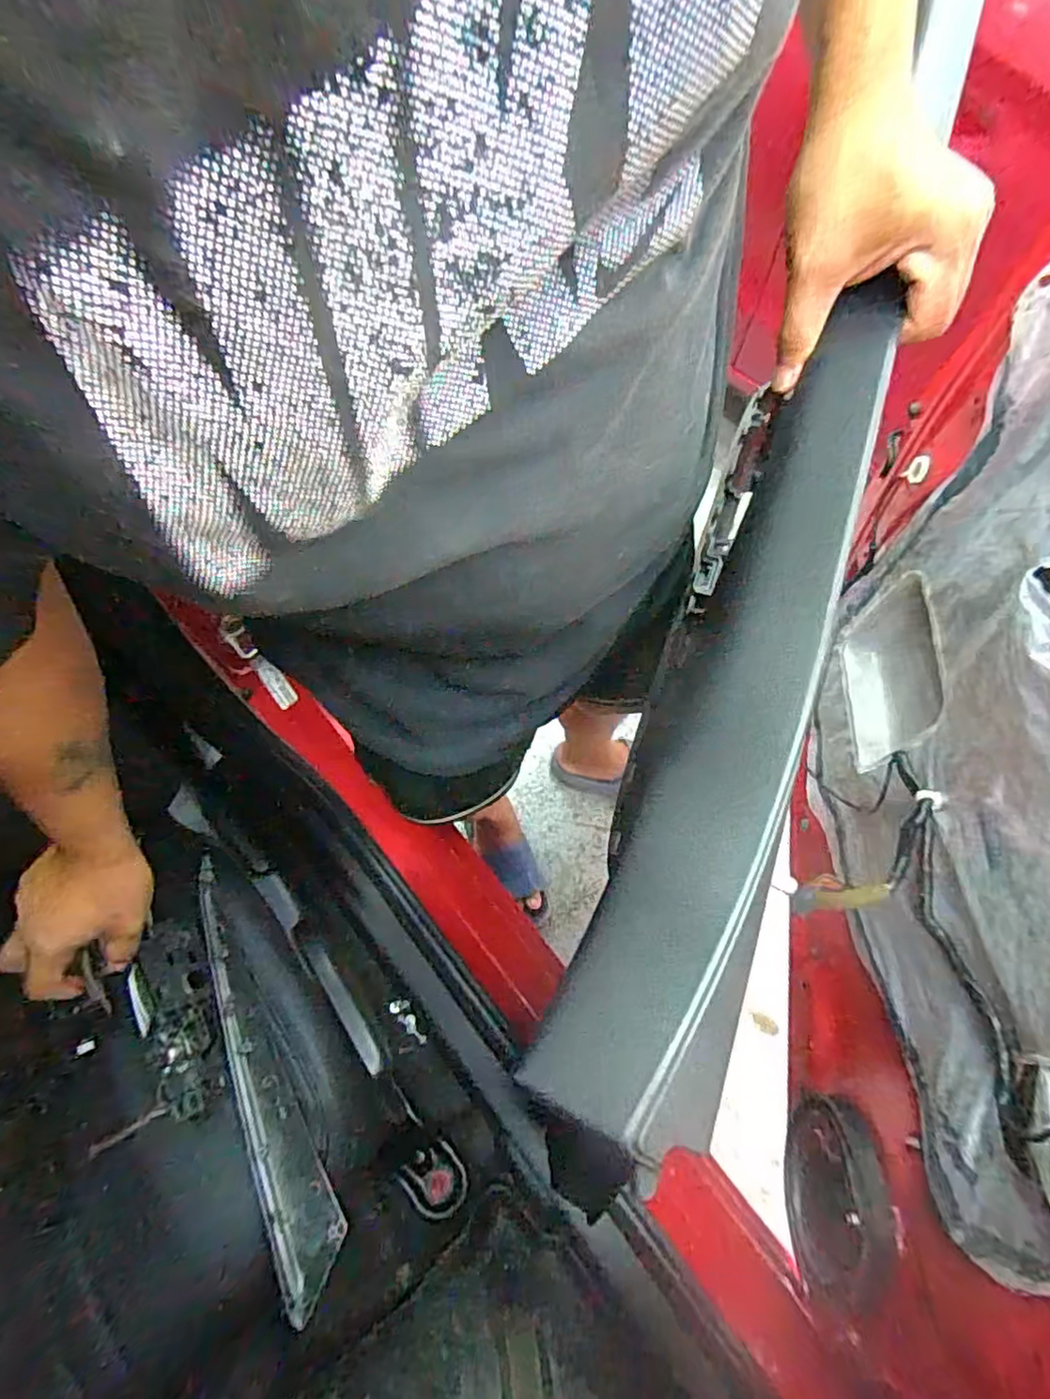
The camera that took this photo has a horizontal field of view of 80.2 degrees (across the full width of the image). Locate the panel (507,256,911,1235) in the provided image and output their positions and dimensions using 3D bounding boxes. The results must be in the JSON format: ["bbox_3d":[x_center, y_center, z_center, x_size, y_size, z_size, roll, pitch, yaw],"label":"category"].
[{"bbox_3d":[0.102,-0.016,0.297,0.070,0.064,0.423,20,70,7],"label":"panel"}]

